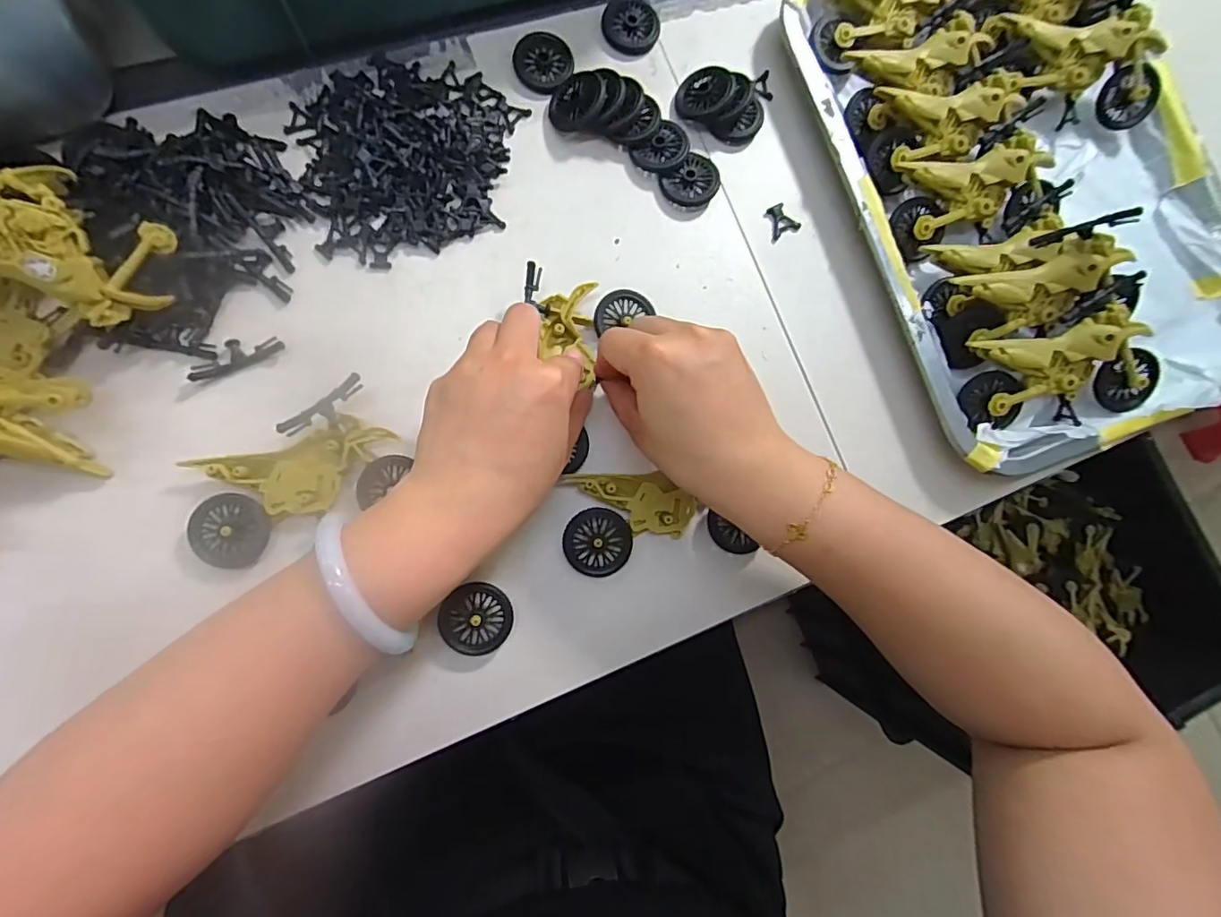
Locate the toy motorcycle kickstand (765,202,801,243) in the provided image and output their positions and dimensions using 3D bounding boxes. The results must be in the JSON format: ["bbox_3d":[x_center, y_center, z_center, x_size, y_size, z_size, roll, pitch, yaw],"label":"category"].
[{"bbox_3d":[0.111,-0.155,0.359,0.020,0.004,0.021,-27,86,-8],"label":"toy motorcycle kickstand"}]

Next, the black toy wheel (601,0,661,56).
[{"bbox_3d":[0.014,-0.285,0.362,0.037,0.007,0.037,1,82,-7],"label":"black toy wheel"}]

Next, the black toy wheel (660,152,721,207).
[{"bbox_3d":[0.051,-0.174,0.349,0.035,0.008,0.030,-37,88,-10],"label":"black toy wheel"}]

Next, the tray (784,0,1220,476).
[{"bbox_3d":[0.279,-0.186,0.355,0.256,0.052,0.352,-19,84,-9],"label":"tray"}]

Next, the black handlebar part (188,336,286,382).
[{"bbox_3d":[-0.204,-0.057,0.299,0.047,0.007,0.017,-19,85,-9],"label":"black handlebar part"}]

